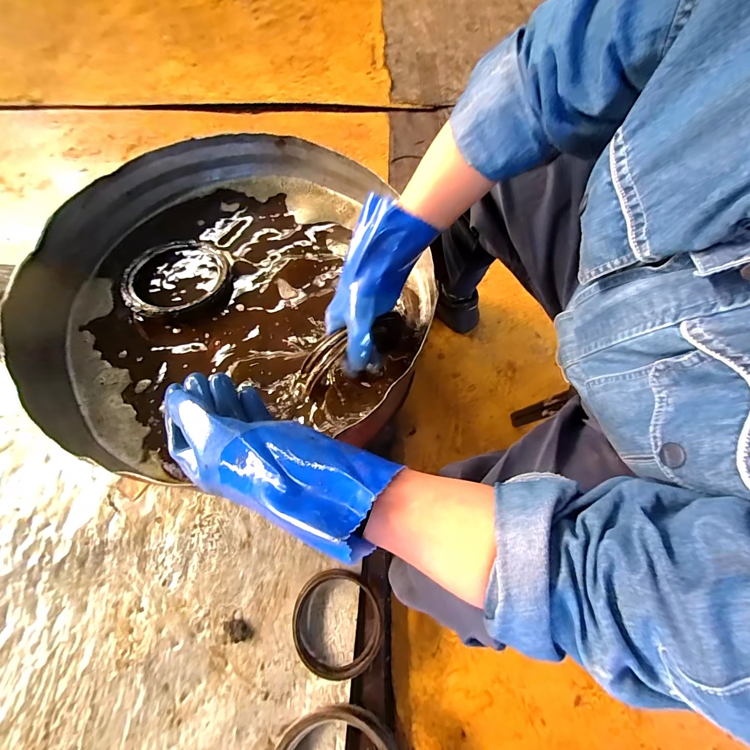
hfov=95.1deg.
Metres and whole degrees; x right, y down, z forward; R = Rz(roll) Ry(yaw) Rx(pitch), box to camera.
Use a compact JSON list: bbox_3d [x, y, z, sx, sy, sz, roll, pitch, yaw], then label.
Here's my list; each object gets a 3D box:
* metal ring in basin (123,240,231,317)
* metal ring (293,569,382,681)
[{"bbox_3d":[-0.318,-0.161,0.548,0.160,0.027,0.139,-18,71,-5],"label":"metal ring in basin"},{"bbox_3d":[-0.070,0.445,0.621,0.157,0.025,0.161,0,63,0],"label":"metal ring"}]

